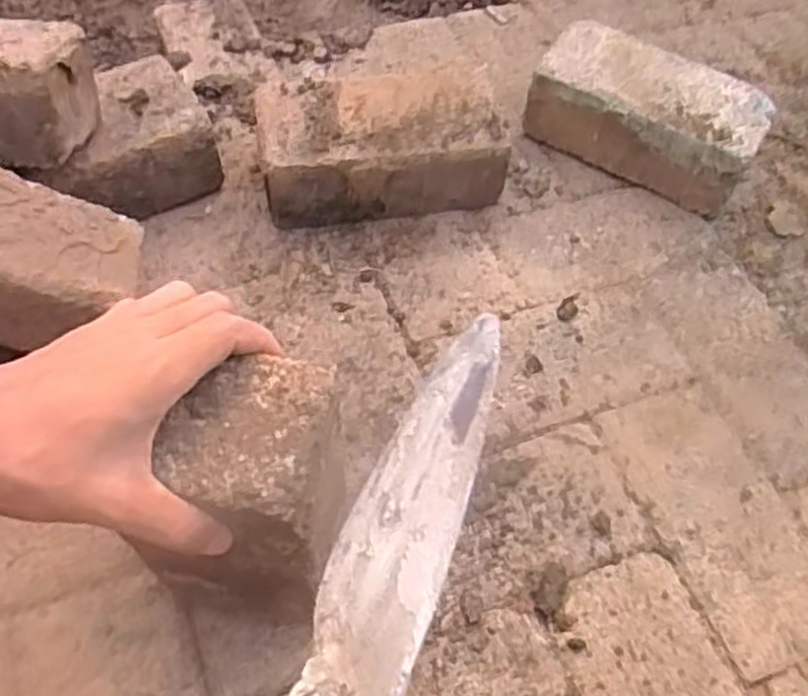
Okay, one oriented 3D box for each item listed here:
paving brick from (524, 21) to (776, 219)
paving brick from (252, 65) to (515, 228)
[{"bbox_3d":[0.233,-0.221,0.746,0.212,0.085,0.109,28,58,13],"label":"paving brick"},{"bbox_3d":[-0.023,-0.177,0.690,0.216,0.088,0.099,-6,57,-9],"label":"paving brick"}]

